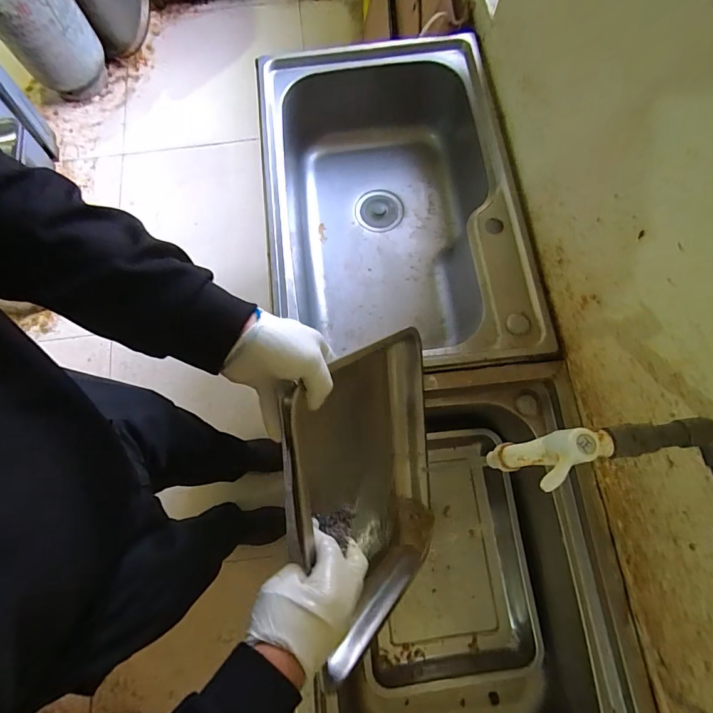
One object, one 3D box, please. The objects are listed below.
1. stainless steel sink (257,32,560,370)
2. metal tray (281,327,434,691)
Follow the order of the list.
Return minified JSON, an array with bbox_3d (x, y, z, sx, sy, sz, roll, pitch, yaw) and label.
[{"bbox_3d":[0.075,-0.274,0.820,0.453,0.215,0.667,-8,74,-1],"label":"stainless steel sink"},{"bbox_3d":[0.016,0.176,0.543,0.057,0.284,0.381,3,105,34],"label":"metal tray"}]

